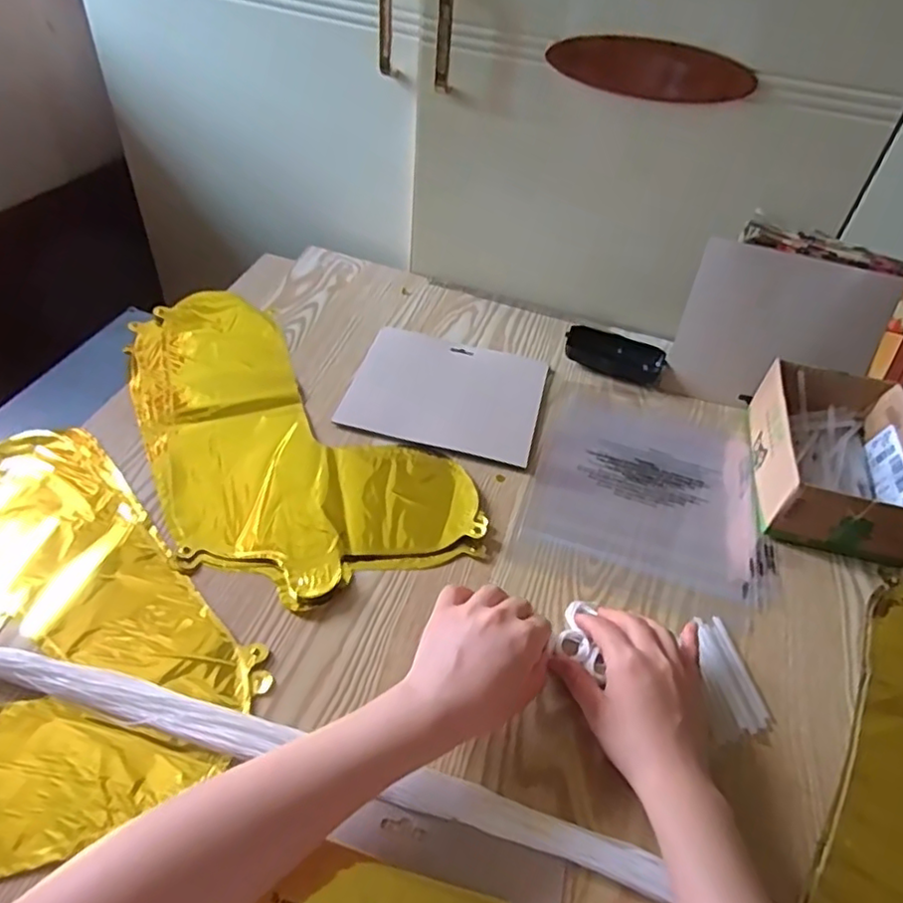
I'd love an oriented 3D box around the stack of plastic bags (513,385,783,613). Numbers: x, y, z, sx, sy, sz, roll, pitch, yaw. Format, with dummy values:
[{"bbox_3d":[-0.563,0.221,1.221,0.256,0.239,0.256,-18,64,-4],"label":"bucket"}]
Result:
[{"bbox_3d":[0.191,0.028,0.604,0.208,0.010,0.220,17,46,9],"label":"stack of plastic bags"}]

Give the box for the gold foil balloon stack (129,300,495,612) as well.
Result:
[{"bbox_3d":[-0.166,-0.035,0.608,0.233,0.009,0.413,-18,50,-24],"label":"gold foil balloon stack"}]

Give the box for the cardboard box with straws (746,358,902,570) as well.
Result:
[{"bbox_3d":[0.358,0.006,0.591,0.135,0.068,0.191,13,45,5],"label":"cardboard box with straws"}]

